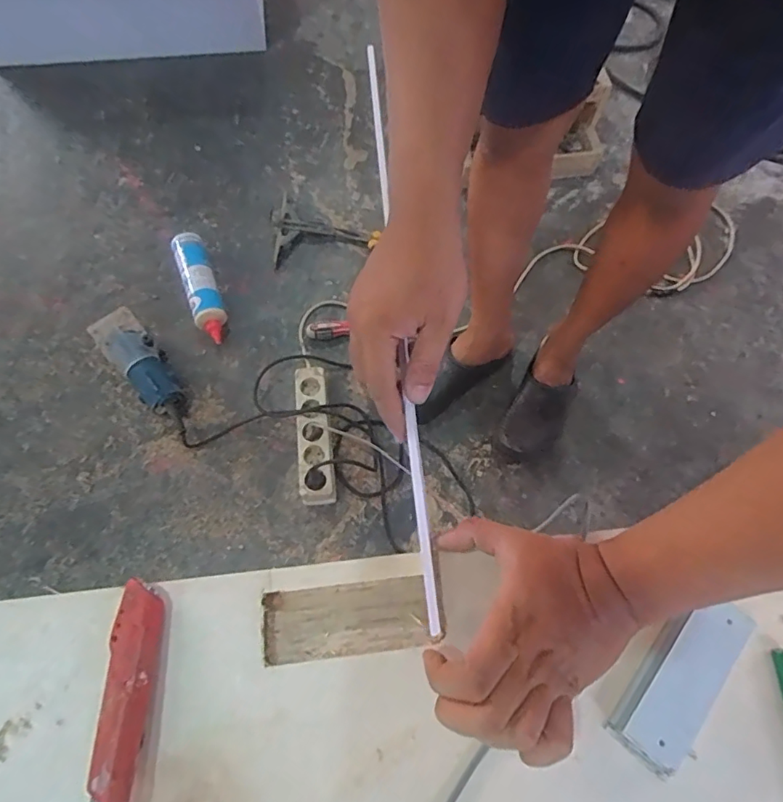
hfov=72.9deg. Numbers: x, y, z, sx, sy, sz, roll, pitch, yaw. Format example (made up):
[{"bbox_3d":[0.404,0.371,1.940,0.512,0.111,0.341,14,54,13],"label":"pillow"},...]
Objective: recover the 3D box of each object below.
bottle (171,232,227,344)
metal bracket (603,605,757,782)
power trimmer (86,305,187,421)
[{"bbox_3d":[-0.399,-0.239,1.109,0.065,0.070,0.277,-20,69,-10],"label":"bottle"},{"bbox_3d":[0.200,0.189,0.365,0.046,0.017,0.122,40,72,14],"label":"metal bracket"},{"bbox_3d":[-0.467,-0.062,1.012,0.091,0.086,0.244,-40,74,-16],"label":"power trimmer"}]

